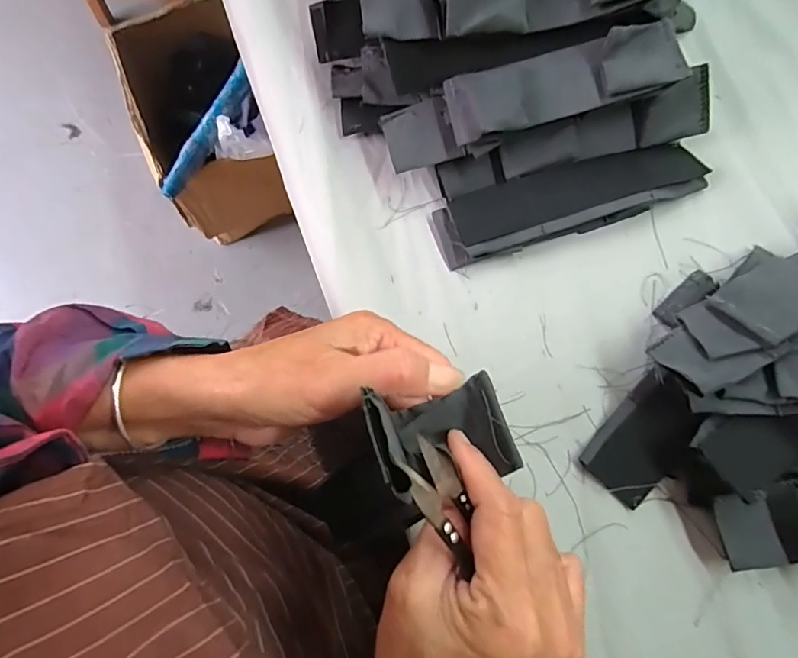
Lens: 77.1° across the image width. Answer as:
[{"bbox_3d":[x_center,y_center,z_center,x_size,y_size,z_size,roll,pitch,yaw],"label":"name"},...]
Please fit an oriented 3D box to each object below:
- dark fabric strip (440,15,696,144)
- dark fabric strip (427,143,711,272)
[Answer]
[{"bbox_3d":[0.109,-0.163,0.331,0.149,0.030,0.043,-12,75,-1],"label":"dark fabric strip"},{"bbox_3d":[0.122,-0.092,0.360,0.195,0.020,0.048,-15,75,-3],"label":"dark fabric strip"}]

